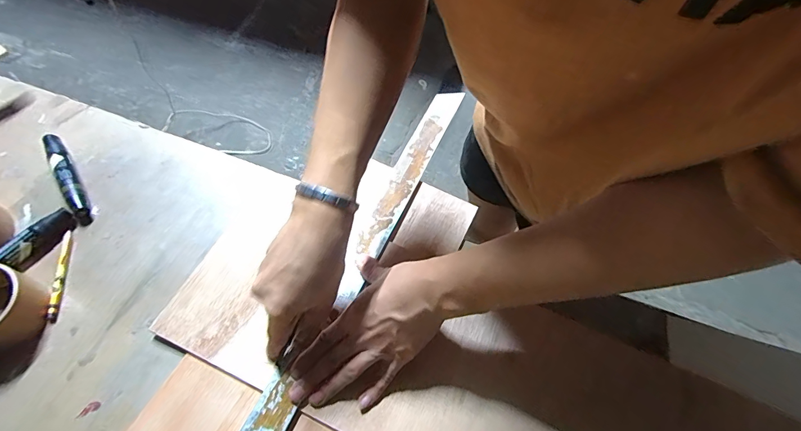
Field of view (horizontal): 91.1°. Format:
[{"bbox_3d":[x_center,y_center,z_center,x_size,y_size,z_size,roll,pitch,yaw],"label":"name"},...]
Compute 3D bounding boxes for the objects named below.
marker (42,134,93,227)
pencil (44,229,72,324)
[{"bbox_3d":[-0.418,-0.049,0.494,0.022,0.025,0.146,-33,67,-19],"label":"marker"},{"bbox_3d":[-0.380,0.065,0.438,0.012,0.008,0.108,-10,62,-8],"label":"pencil"}]

